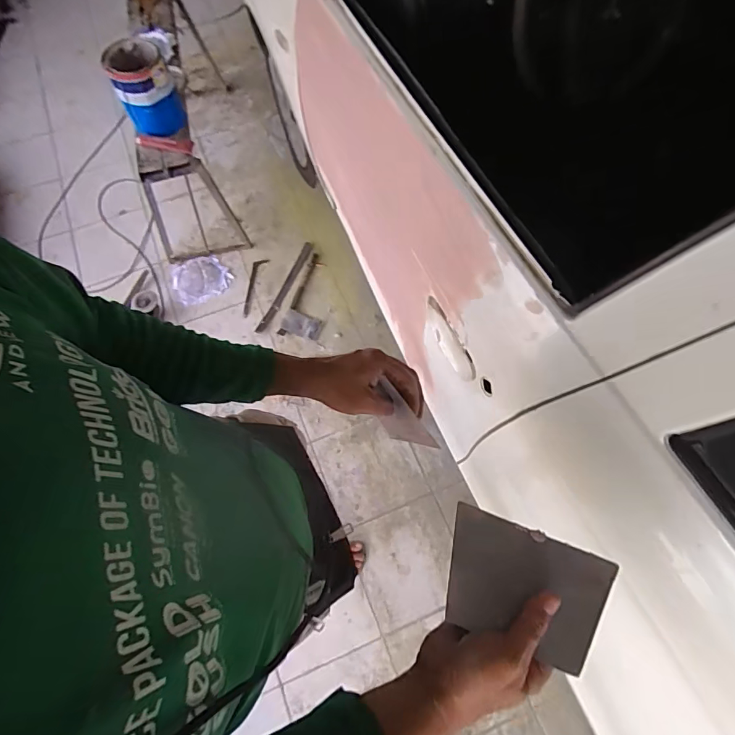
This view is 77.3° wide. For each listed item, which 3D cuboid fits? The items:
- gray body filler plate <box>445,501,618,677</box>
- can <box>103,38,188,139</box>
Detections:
[{"bbox_3d":[0.137,0.190,0.400,0.136,0.009,0.094,19,63,12],"label":"gray body filler plate"},{"bbox_3d":[-0.676,-0.846,1.417,0.169,0.221,0.167,0,67,1],"label":"can"}]

